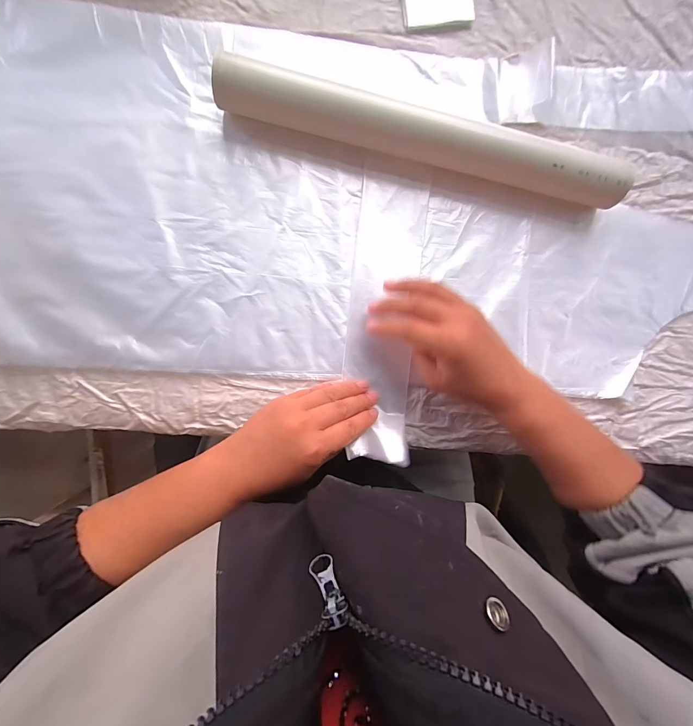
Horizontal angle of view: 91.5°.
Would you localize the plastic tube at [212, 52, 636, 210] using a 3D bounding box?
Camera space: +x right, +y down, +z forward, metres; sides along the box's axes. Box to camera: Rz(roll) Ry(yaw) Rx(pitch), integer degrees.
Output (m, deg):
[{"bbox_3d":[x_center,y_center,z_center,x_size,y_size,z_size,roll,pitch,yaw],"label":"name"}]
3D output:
[{"bbox_3d":[0.072,-0.199,0.294,0.351,0.042,0.043,12,90,-5],"label":"plastic tube"}]

